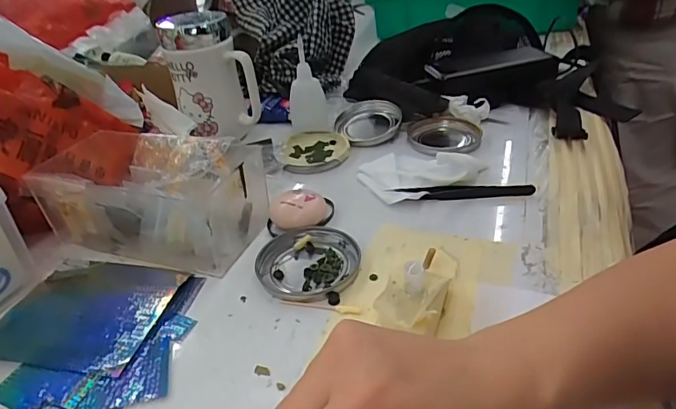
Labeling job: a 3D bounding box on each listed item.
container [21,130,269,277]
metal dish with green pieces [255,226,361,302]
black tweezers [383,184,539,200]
[{"bbox_3d":[-0.158,-0.008,0.418,0.178,0.073,0.105,9,36,21],"label":"container"},{"bbox_3d":[-0.023,0.044,0.375,0.079,0.010,0.075,-4,33,2],"label":"metal dish with green pieces"},{"bbox_3d":[0.113,-0.012,0.439,0.123,0.010,0.017,-2,33,5],"label":"black tweezers"}]

